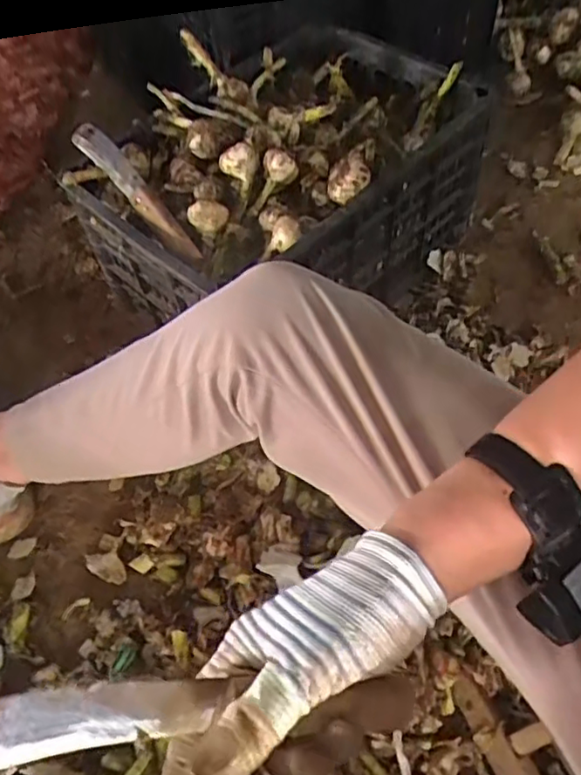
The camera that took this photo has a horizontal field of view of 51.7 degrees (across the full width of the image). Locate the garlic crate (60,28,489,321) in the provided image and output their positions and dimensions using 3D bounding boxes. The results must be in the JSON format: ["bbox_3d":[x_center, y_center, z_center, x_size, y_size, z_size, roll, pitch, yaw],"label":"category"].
[{"bbox_3d":[-0.002,-0.253,0.761,0.297,0.228,0.453,39,65,24],"label":"garlic crate"}]

